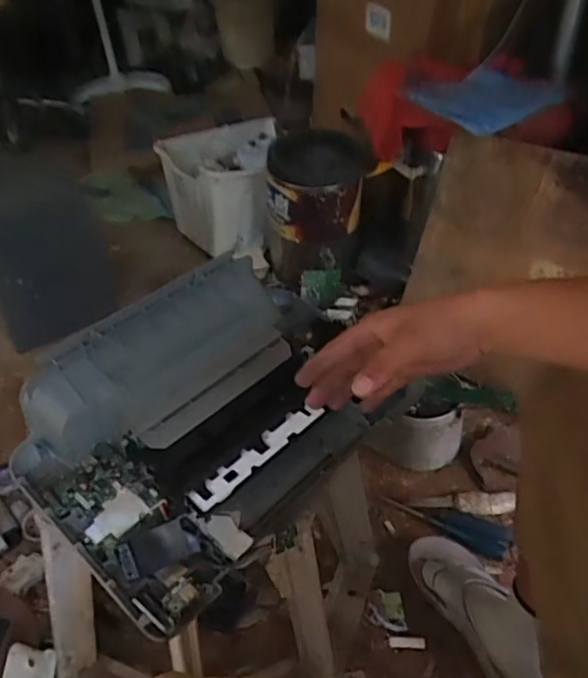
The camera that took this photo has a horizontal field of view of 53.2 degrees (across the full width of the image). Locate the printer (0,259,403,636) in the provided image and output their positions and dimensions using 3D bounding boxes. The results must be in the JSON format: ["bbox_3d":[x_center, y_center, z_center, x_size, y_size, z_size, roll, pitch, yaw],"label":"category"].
[{"bbox_3d":[-0.093,0.078,0.669,0.259,0.150,0.397,27,49,31],"label":"printer"}]

